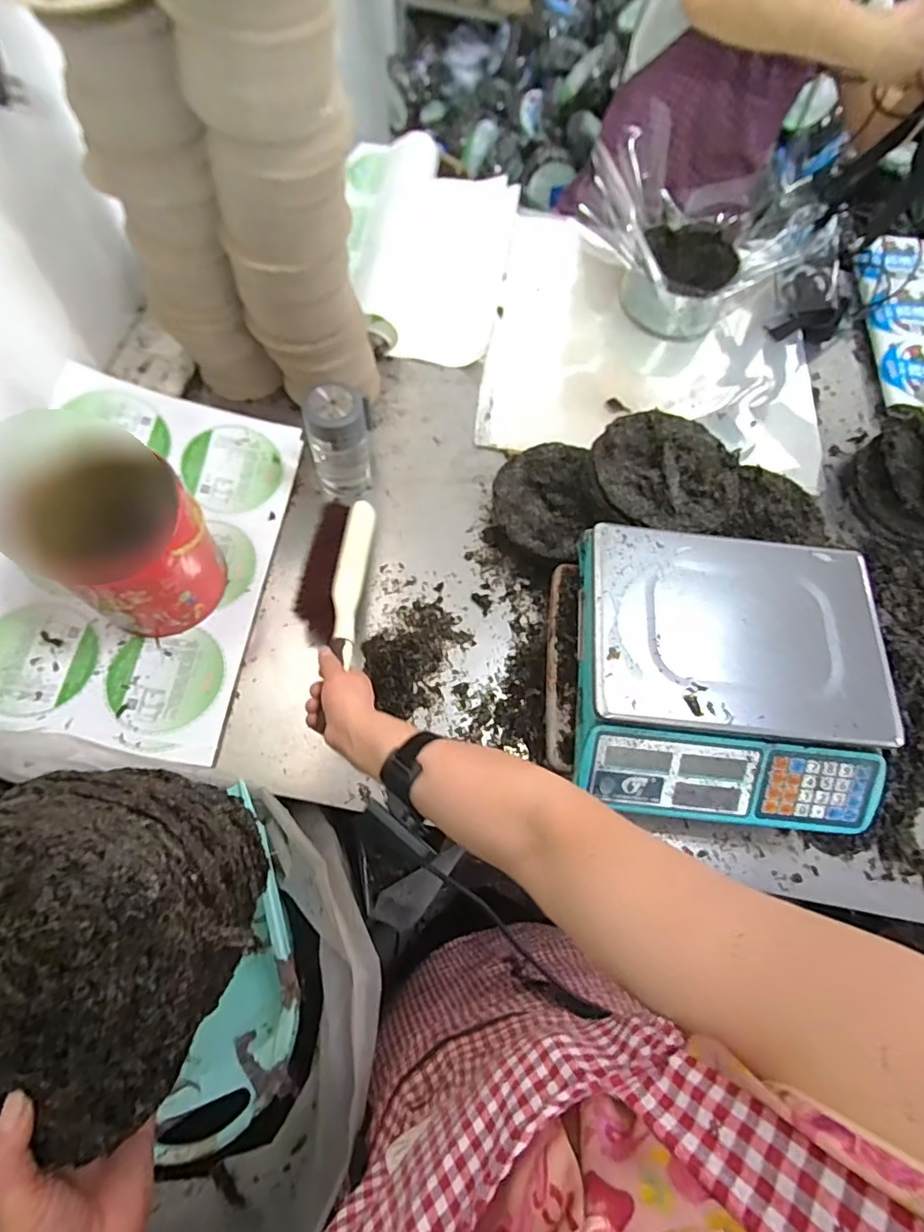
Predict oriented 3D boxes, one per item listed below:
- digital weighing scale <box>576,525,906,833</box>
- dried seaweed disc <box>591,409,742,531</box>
[{"bbox_3d":[0.293,0.062,0.609,0.317,0.112,0.289,4,59,1],"label":"digital weighing scale"},{"bbox_3d":[0.274,-0.197,0.727,0.188,0.040,0.178,1,59,-1],"label":"dried seaweed disc"}]

